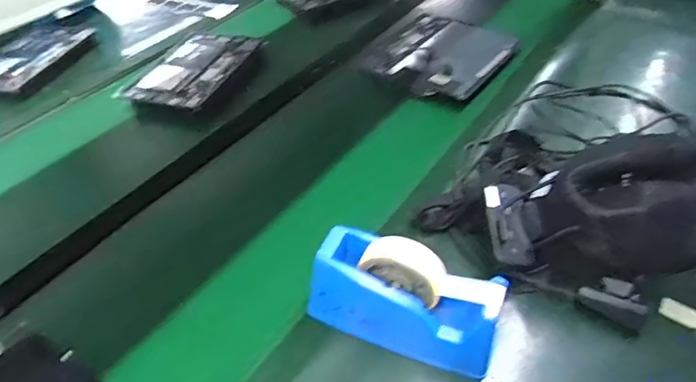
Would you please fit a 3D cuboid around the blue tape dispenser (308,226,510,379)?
[{"bbox_3d":[0.059,0.111,0.541,0.195,0.103,0.074,16,46,18],"label":"blue tape dispenser"}]

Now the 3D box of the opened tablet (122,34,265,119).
[{"bbox_3d":[-0.287,-0.227,0.997,0.186,0.031,0.256,12,45,15],"label":"opened tablet"}]

